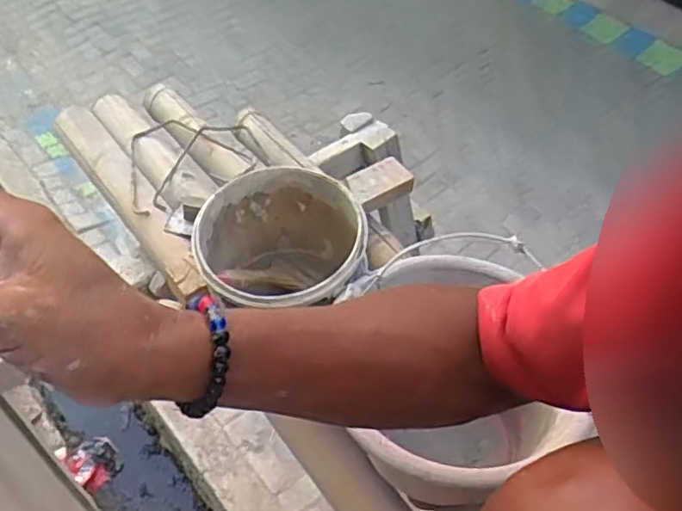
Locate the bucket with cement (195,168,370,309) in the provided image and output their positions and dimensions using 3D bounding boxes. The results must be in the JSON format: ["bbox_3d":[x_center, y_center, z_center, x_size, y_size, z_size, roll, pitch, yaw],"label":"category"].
[{"bbox_3d":[-0.067,0.008,0.734,0.174,0.162,0.188,0,51,-3],"label":"bucket with cement"}]

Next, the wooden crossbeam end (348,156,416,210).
[{"bbox_3d":[0.058,-0.108,0.954,0.089,0.035,0.059,-21,56,-19],"label":"wooden crossbeam end"}]

